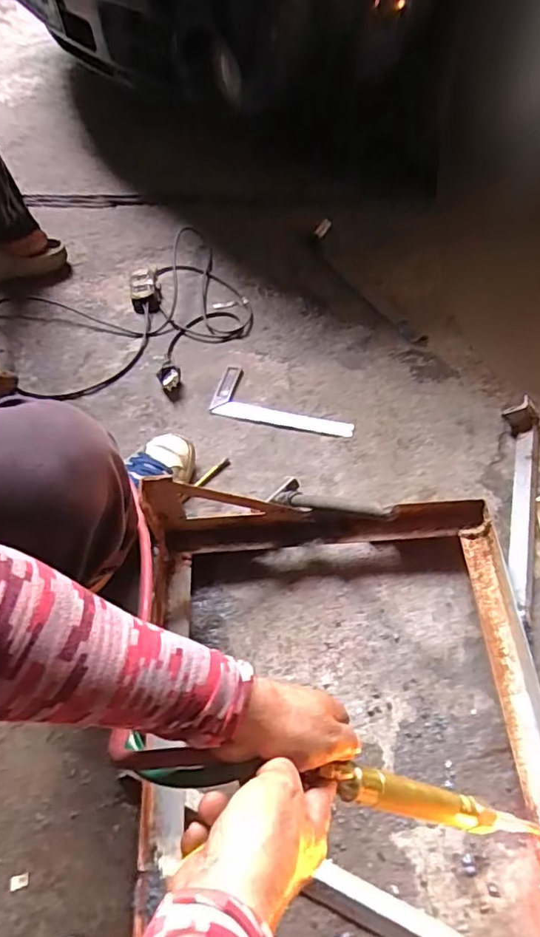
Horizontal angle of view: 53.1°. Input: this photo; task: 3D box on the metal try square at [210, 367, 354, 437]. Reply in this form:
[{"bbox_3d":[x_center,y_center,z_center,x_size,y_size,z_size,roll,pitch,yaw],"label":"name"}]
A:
[{"bbox_3d":[0.028,-0.120,0.943,0.246,0.019,0.105,14,58,8],"label":"metal try square"}]

